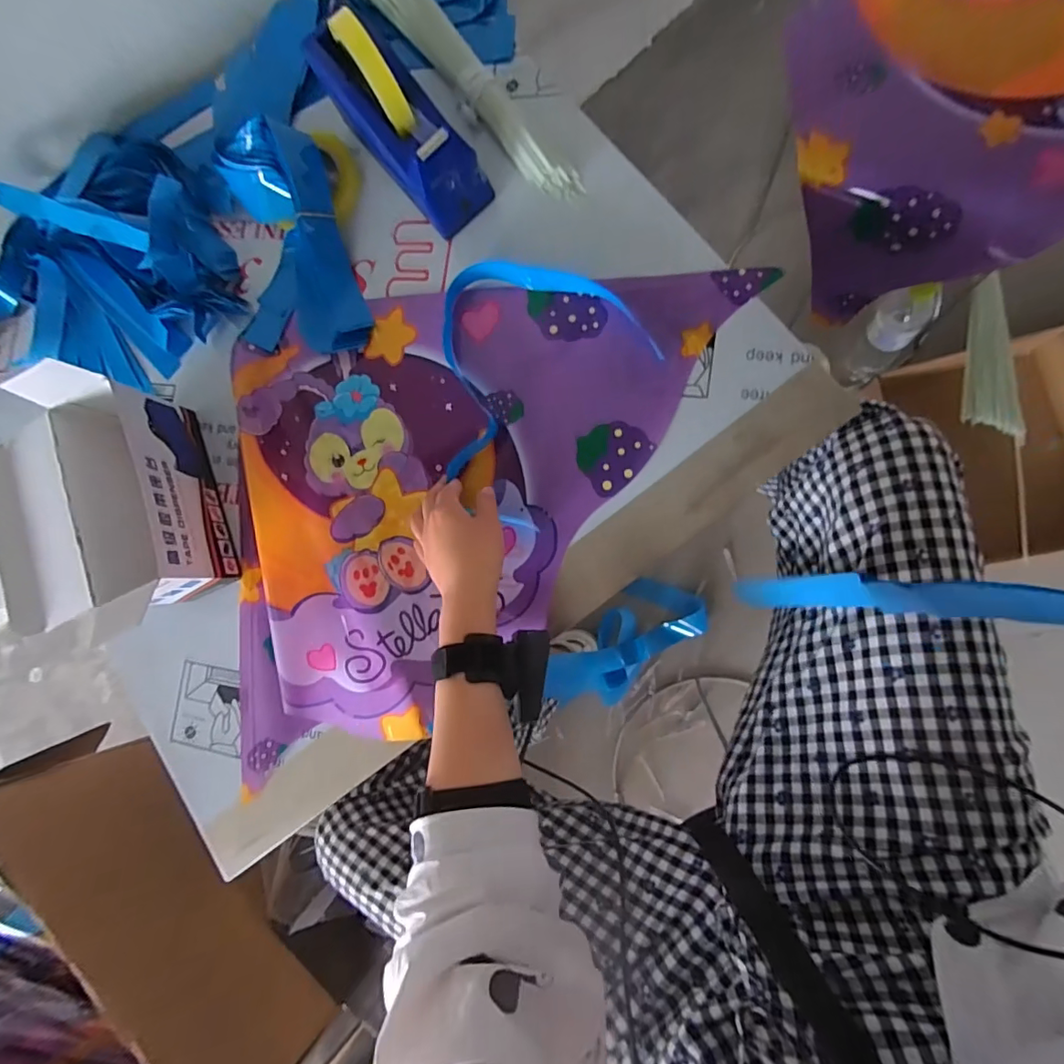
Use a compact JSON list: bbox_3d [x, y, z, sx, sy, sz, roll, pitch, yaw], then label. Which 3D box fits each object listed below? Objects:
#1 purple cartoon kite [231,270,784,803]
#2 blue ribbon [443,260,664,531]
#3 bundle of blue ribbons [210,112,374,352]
[{"bbox_3d":[-0.039,-0.049,0.506,0.512,0.081,0.435,-12,85,8],"label":"purple cartoon kite"},{"bbox_3d":[-0.017,-0.161,0.535,0.221,0.027,0.237,40,93,9],"label":"blue ribbon"},{"bbox_3d":[-0.272,-0.318,0.572,0.142,0.074,0.270,-18,82,10],"label":"bundle of blue ribbons"}]

